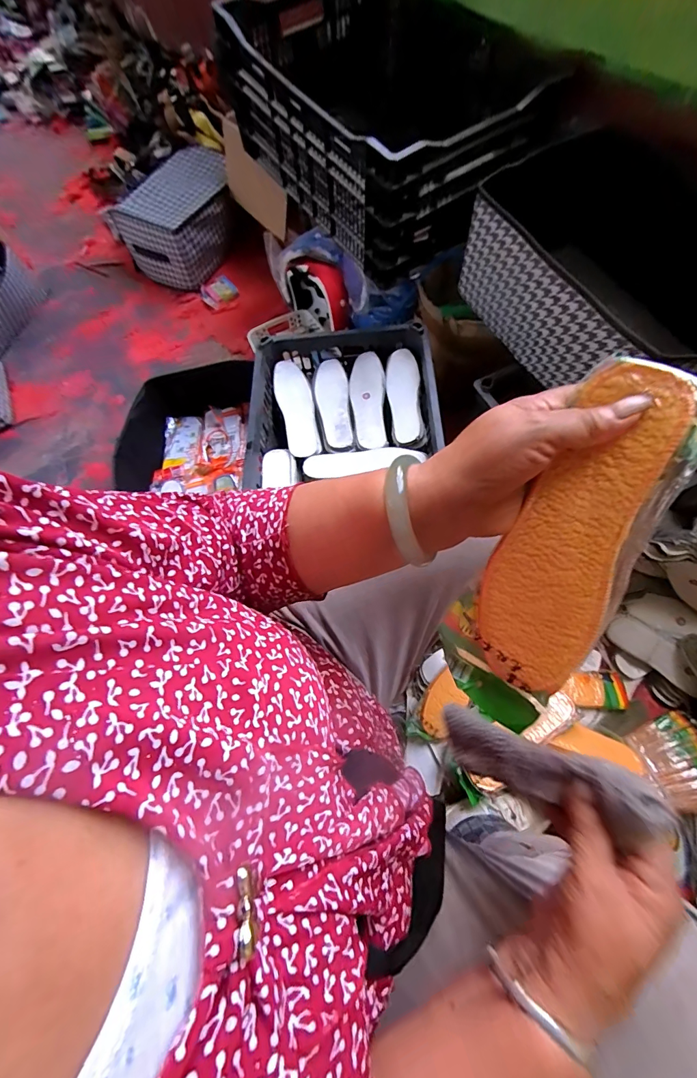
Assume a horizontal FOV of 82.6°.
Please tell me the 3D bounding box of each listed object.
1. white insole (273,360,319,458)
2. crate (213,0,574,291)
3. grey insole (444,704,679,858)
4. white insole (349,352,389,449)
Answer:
[{"bbox_3d":[-0.107,-0.270,0.811,0.068,0.024,0.203,-14,85,-5],"label":"white insole"},{"bbox_3d":[0.058,-0.857,0.825,0.407,0.278,0.599,-28,66,-12],"label":"crate"},{"bbox_3d":[0.135,0.174,0.315,0.030,0.205,0.044,40,68,-13],"label":"grey insole"},{"bbox_3d":[0.040,-0.281,0.803,0.067,0.019,0.204,-4,78,0],"label":"white insole"}]

